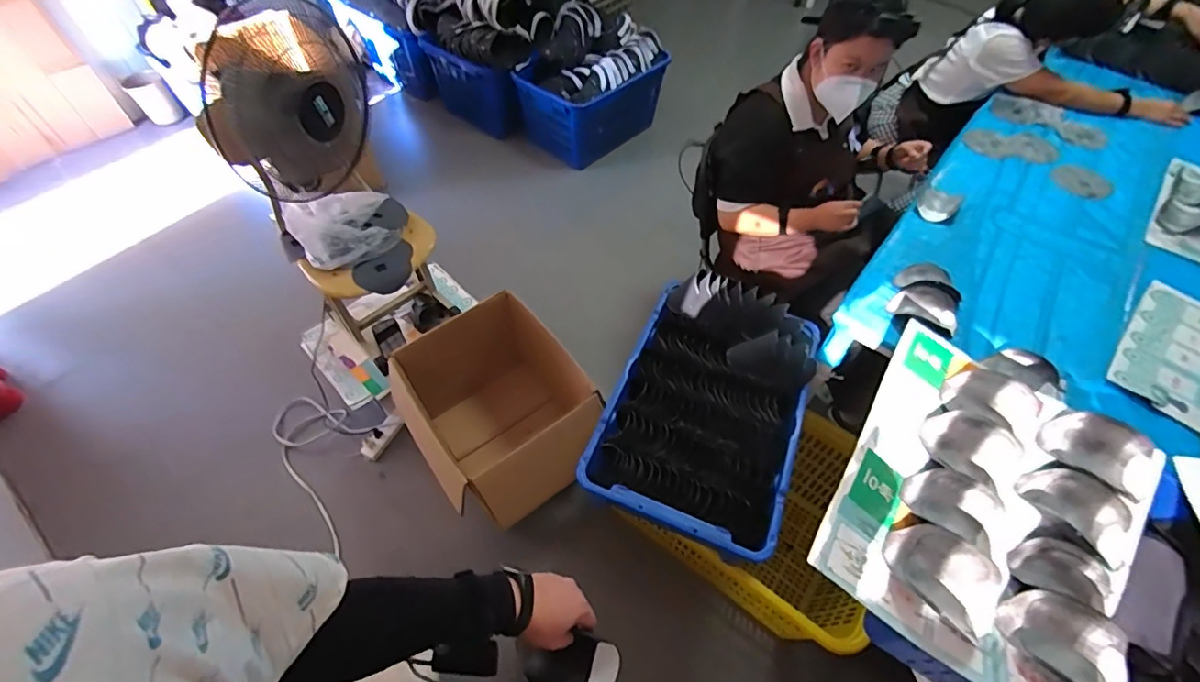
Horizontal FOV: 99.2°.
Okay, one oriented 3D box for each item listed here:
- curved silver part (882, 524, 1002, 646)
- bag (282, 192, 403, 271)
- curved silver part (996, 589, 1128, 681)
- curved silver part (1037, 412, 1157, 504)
[{"bbox_3d":[0.428,0.296,0.631,0.144,0.052,0.102,41,64,14],"label":"curved silver part"},{"bbox_3d":[-0.684,-0.322,1.382,0.276,0.123,0.221,-34,62,-23],"label":"bag"},{"bbox_3d":[0.565,0.362,0.615,0.100,0.036,0.138,-37,63,-25],"label":"curved silver part"},{"bbox_3d":[0.736,0.163,0.752,0.134,0.041,0.098,30,59,19],"label":"curved silver part"}]

